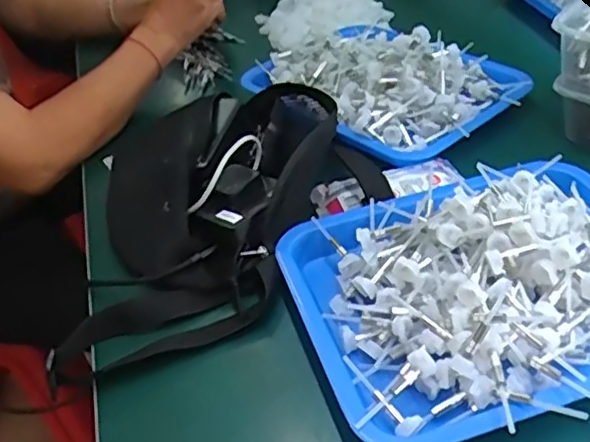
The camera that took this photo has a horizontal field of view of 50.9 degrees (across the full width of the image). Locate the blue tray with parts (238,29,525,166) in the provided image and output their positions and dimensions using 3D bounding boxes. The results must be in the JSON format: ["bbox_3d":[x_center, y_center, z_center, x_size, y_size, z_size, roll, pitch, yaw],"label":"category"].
[{"bbox_3d":[0.094,-0.173,0.702,0.221,0.061,0.276,-33,46,-27],"label":"blue tray with parts"}]

